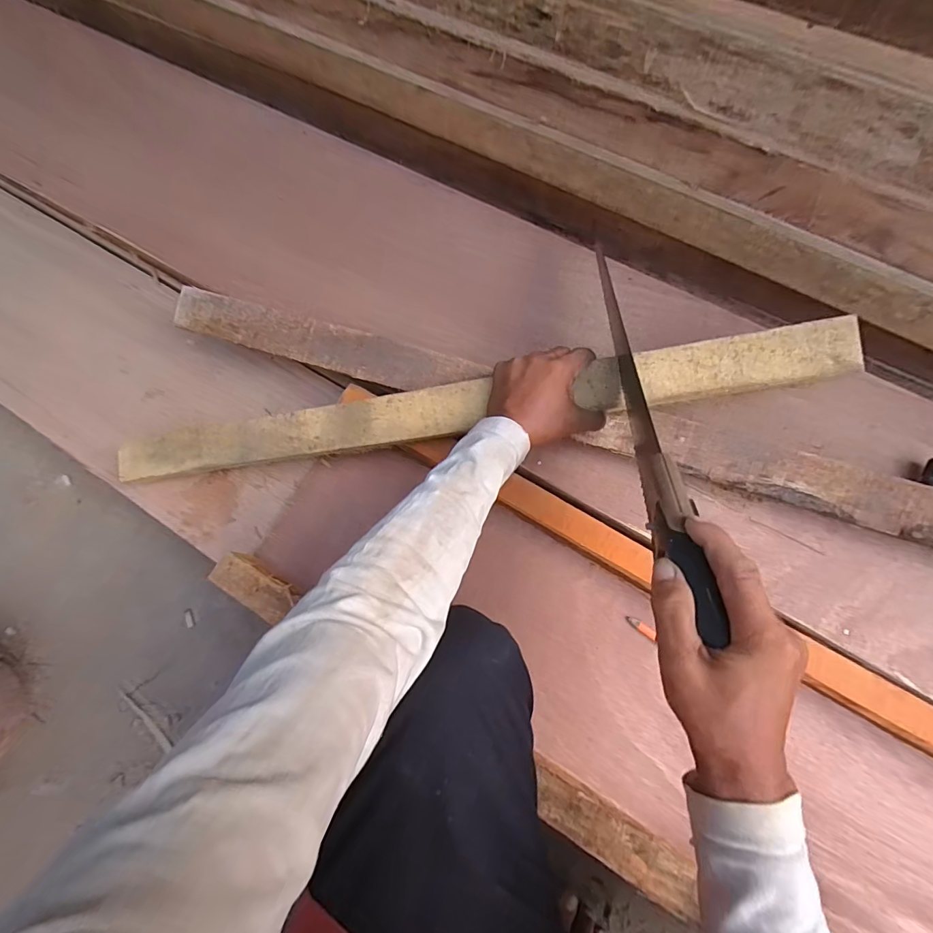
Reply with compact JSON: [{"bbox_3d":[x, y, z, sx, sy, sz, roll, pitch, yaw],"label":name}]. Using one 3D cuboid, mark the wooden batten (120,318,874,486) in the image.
[{"bbox_3d":[-0.041,-0.060,0.520,0.848,0.014,0.056,-8,90,12],"label":"wooden batten"}]

